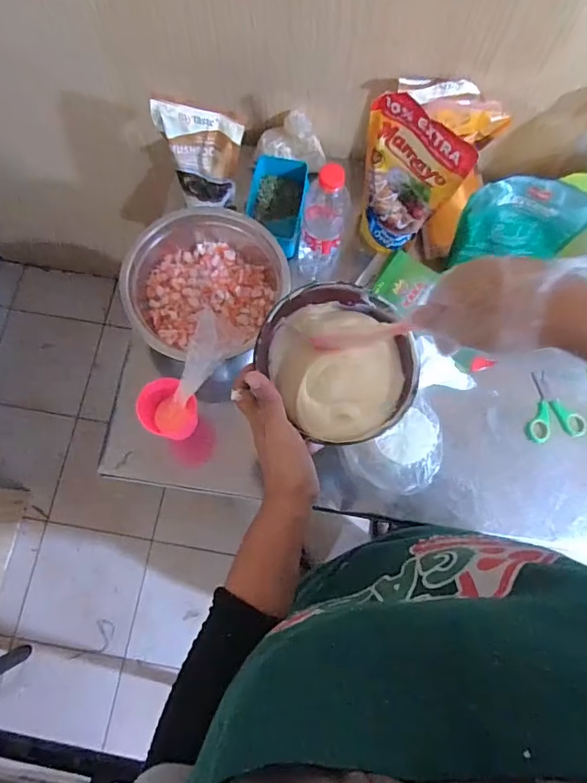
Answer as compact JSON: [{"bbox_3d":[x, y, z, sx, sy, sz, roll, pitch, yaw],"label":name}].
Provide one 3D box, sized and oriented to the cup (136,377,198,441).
[{"bbox_3d":[-0.170,0.027,0.678,0.070,0.073,0.070,0,76,0],"label":"cup"}]

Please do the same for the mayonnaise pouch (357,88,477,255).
[{"bbox_3d":[0.150,-0.282,0.707,0.142,0.250,0.043,38,78,9],"label":"mayonnaise pouch"}]

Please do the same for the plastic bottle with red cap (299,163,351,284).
[{"bbox_3d":[0.043,-0.236,0.704,0.061,0.235,0.058,5,76,1],"label":"plastic bottle with red cap"}]

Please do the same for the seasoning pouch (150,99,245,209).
[{"bbox_3d":[-0.135,-0.344,0.738,0.122,0.147,0.053,8,76,2],"label":"seasoning pouch"}]

